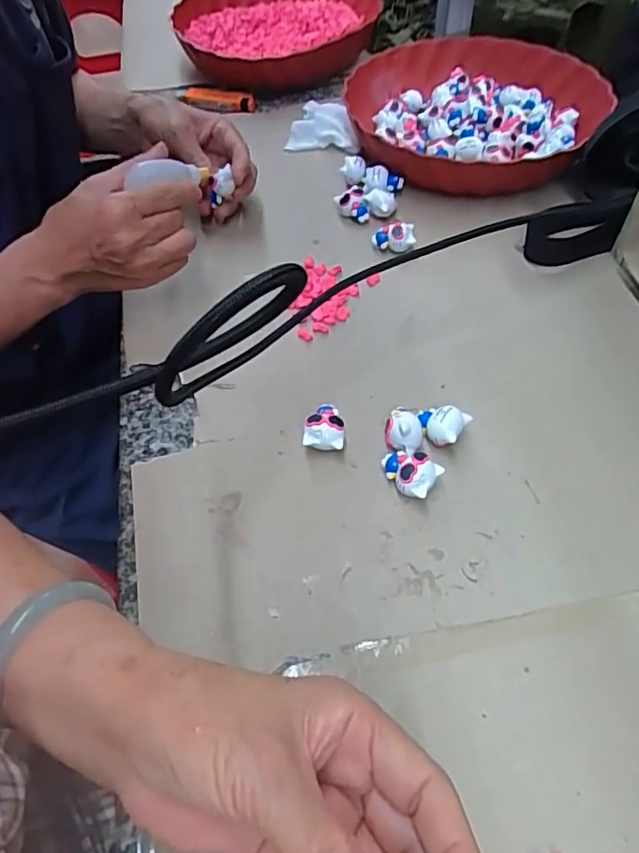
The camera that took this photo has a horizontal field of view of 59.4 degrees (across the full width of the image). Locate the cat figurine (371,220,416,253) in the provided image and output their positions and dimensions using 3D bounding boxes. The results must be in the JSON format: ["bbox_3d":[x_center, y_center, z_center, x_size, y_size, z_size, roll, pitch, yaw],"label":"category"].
[{"bbox_3d":[0.062,-0.157,0.459,0.035,0.022,0.013,-12,55,-7],"label":"cat figurine"}]

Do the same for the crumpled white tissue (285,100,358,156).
[{"bbox_3d":[0.004,-0.301,0.561,0.070,0.024,0.060,2,55,3],"label":"crumpled white tissue"}]

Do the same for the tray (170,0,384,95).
[{"bbox_3d":[-0.047,-0.474,0.672,0.240,0.048,0.251,-19,56,-10],"label":"tray"}]

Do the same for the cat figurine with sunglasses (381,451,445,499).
[{"bbox_3d":[0.052,0.028,0.333,0.034,0.021,0.025,29,60,20],"label":"cat figurine with sunglasses"}]

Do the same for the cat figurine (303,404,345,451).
[{"bbox_3d":[0.004,0.003,0.352,0.024,0.021,0.028,5,55,5],"label":"cat figurine"}]

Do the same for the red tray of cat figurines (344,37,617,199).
[{"bbox_3d":[0.153,-0.303,0.545,0.231,0.044,0.235,-9,55,-5],"label":"red tray of cat figurines"}]

